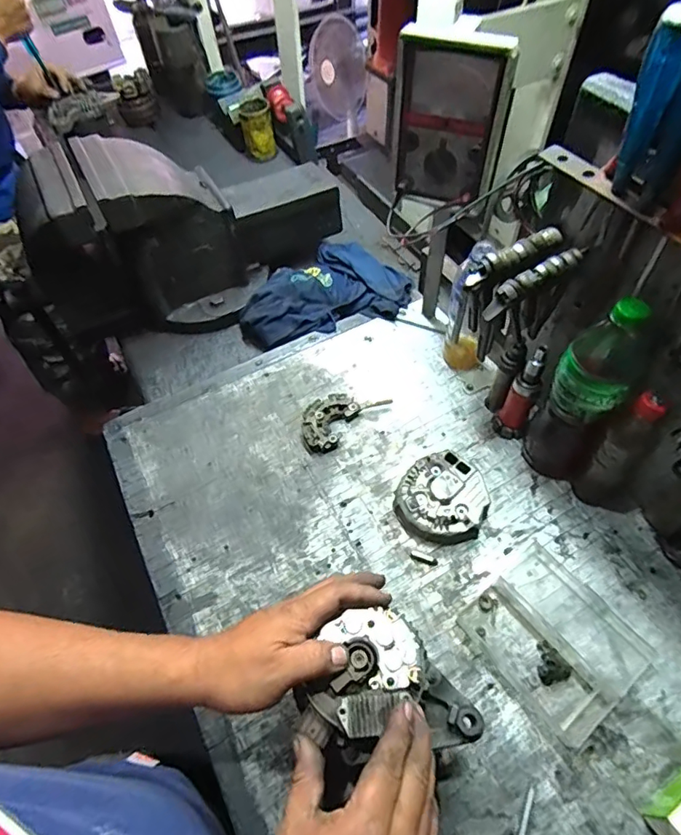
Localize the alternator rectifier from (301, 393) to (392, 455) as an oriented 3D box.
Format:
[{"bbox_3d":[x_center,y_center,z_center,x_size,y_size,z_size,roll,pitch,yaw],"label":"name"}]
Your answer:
[{"bbox_3d":[-0.004,-0.003,0.724,0.134,0.022,0.072,-40,62,-22],"label":"alternator rectifier"}]

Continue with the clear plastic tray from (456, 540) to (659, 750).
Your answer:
[{"bbox_3d":[0.237,0.240,0.543,0.144,0.019,0.159,-34,60,-19],"label":"clear plastic tray"}]

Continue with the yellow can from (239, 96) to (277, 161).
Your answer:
[{"bbox_3d":[-0.198,-0.682,1.188,0.076,0.117,0.079,-10,55,-4],"label":"yellow can"}]

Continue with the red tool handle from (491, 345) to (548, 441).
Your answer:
[{"bbox_3d":[0.235,-0.028,0.647,0.041,0.151,0.030,23,59,18],"label":"red tool handle"}]

